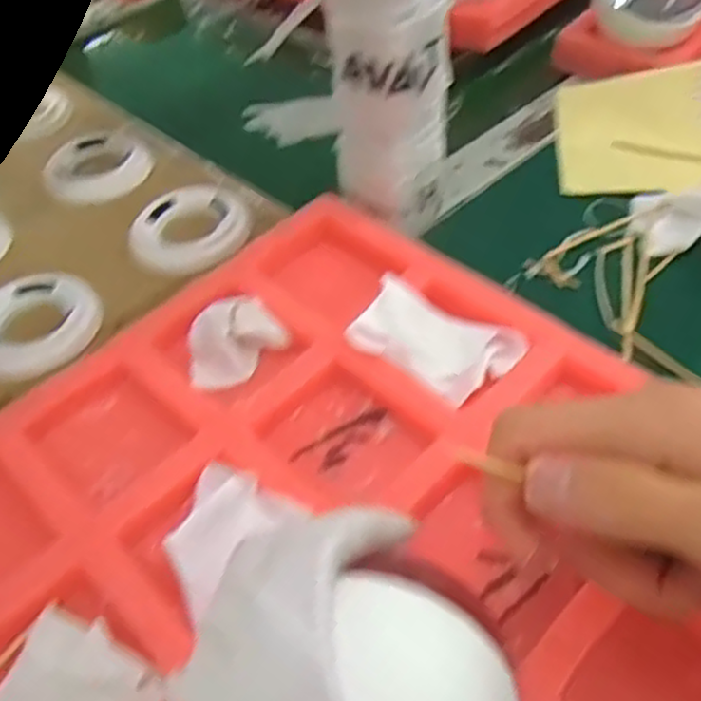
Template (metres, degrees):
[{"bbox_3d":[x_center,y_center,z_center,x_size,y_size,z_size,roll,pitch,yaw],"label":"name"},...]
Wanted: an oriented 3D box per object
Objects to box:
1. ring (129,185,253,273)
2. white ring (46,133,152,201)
[{"bbox_3d":[-0.097,-0.075,0.443,0.070,0.012,0.070,-3,48,3],"label":"ring"},{"bbox_3d":[-0.174,-0.127,0.504,0.067,0.017,0.067,-3,48,3],"label":"white ring"}]

